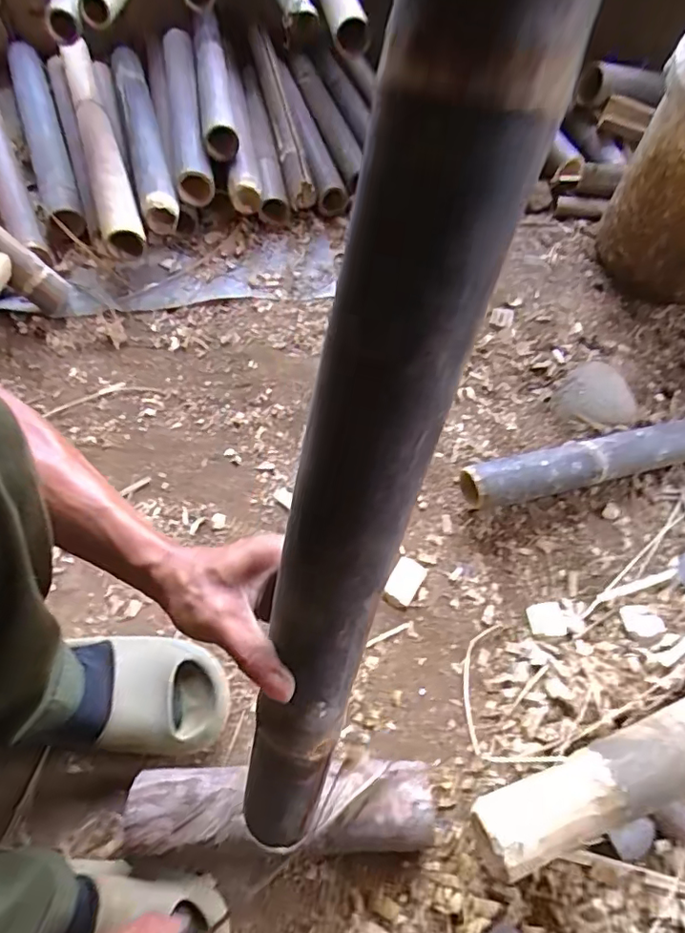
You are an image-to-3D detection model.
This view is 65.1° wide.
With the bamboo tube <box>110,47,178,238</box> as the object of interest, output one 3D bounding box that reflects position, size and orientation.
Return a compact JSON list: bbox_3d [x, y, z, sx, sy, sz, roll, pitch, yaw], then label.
[{"bbox_3d":[-0.363,-0.608,0.971,0.058,0.055,0.539,-14,60,-12],"label":"bamboo tube"}]

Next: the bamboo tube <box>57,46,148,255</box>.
[{"bbox_3d":[-0.423,-0.571,0.926,0.055,0.065,0.594,-17,60,-13],"label":"bamboo tube"}]

